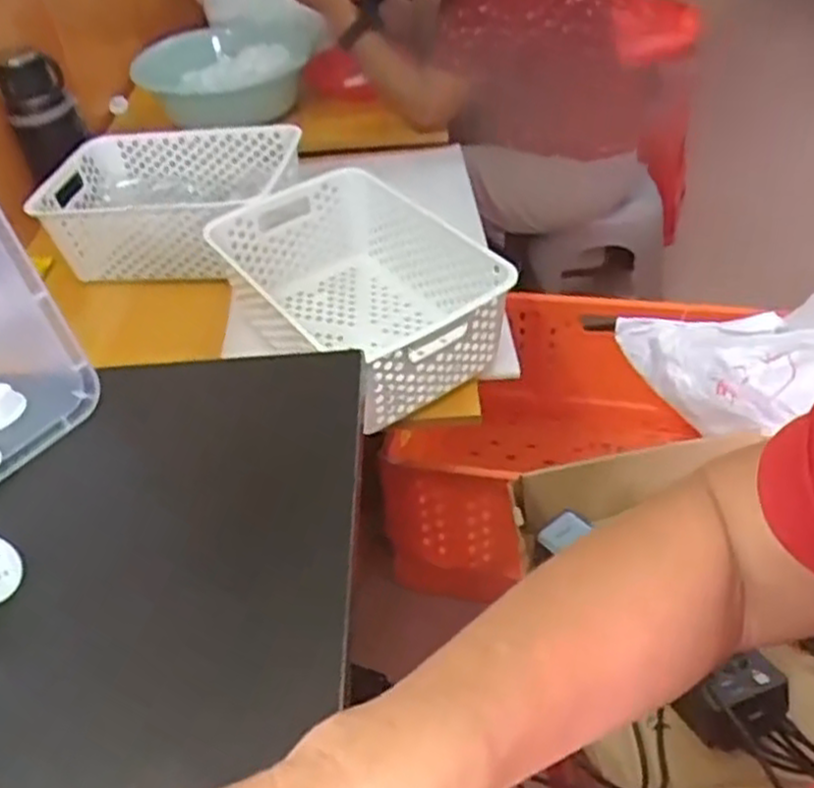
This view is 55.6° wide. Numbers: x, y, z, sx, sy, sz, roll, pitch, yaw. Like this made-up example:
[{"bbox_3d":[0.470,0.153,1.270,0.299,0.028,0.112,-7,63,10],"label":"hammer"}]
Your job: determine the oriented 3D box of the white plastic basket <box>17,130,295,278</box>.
[{"bbox_3d":[-0.302,-0.253,1.019,0.315,0.104,0.219,6,44,12],"label":"white plastic basket"}]

